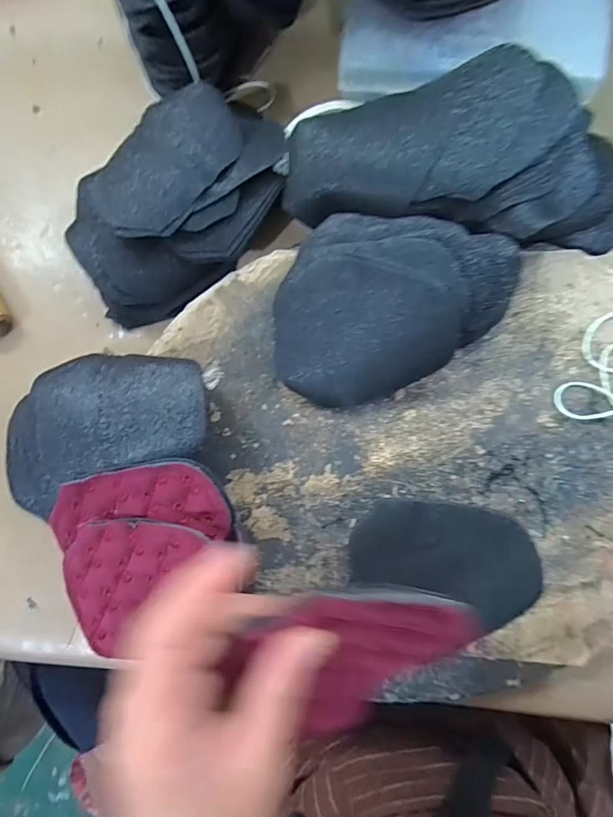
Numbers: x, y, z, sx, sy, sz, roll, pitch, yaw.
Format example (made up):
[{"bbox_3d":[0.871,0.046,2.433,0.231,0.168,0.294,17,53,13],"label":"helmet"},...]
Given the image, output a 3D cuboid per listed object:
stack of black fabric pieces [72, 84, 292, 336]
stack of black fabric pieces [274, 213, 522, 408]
[{"bbox_3d":[-0.093,-0.138,0.294,0.160,0.053,0.114,-42,79,-1],"label":"stack of black fabric pieces"},{"bbox_3d":[0.045,-0.053,0.258,0.123,0.048,0.110,18,84,9],"label":"stack of black fabric pieces"}]

